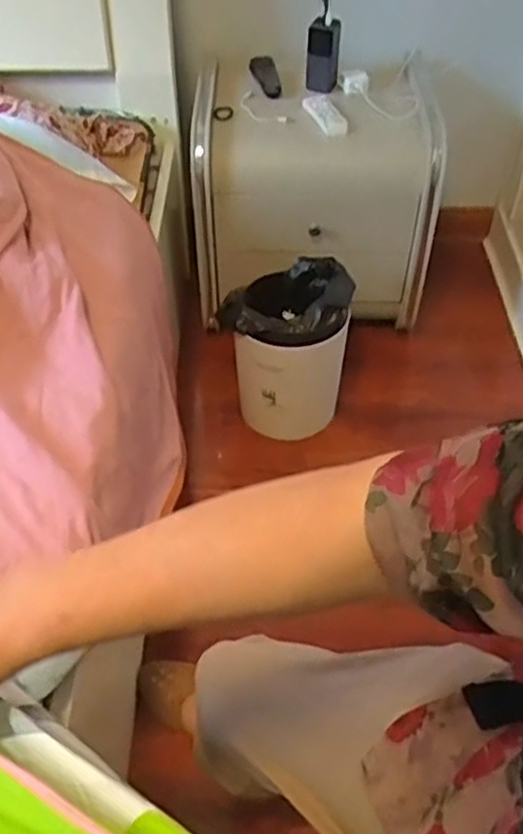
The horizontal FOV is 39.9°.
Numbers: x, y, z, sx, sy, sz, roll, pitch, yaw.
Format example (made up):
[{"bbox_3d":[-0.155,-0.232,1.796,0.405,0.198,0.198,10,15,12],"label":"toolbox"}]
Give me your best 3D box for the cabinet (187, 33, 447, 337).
[{"bbox_3d":[0.108,-0.515,1.605,0.542,0.416,0.462,1,47,-1],"label":"cabinet"}]

